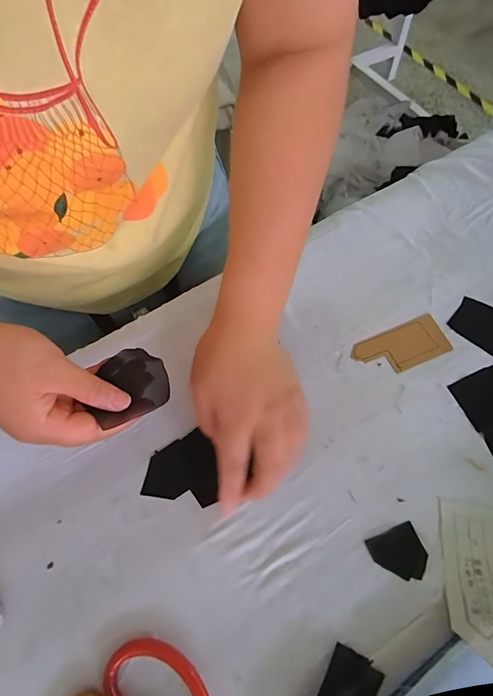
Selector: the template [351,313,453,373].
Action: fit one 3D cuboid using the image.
[{"bbox_3d":[0.141,-0.001,0.350,0.085,0.004,0.041,-22,65,-8],"label":"template"}]

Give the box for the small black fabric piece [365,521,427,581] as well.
[{"bbox_3d":[0.112,0.151,0.279,0.037,0.004,0.033,-21,65,-8],"label":"small black fabric piece"}]

